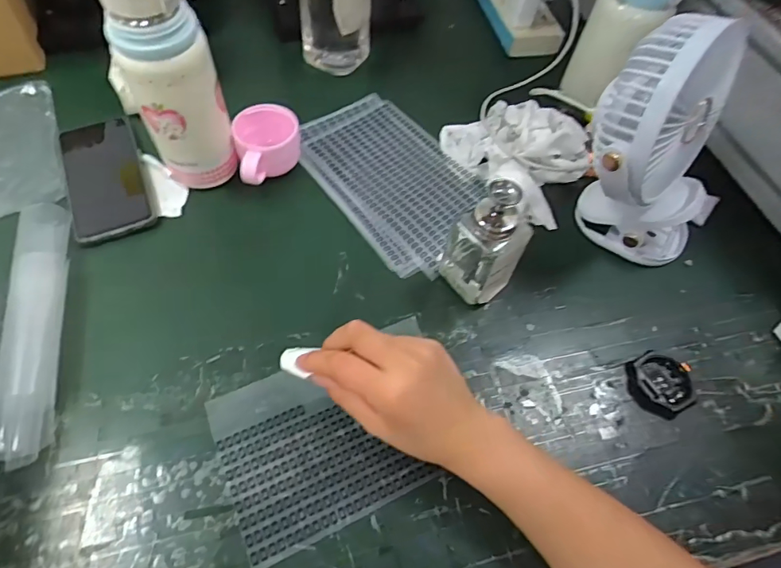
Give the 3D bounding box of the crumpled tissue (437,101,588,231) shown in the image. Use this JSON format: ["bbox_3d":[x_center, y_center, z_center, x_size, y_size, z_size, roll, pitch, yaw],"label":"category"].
[{"bbox_3d":[0.147,-0.157,0.531,0.128,0.048,0.169,-38,67,-24],"label":"crumpled tissue"}]

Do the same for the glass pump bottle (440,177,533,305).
[{"bbox_3d":[0.085,-0.039,0.415,0.052,0.117,0.056,-30,64,-20],"label":"glass pump bottle"}]

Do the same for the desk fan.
[{"bbox_3d":[0.255,-0.123,0.430,0.166,0.197,0.119,-36,66,-23],"label":"desk fan"}]

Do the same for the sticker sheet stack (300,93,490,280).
[{"bbox_3d":[0.001,-0.119,0.524,0.148,0.009,0.234,-34,65,-22],"label":"sticker sheet stack"}]

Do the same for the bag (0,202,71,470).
[{"bbox_3d":[-0.298,0.031,0.402,0.042,0.030,0.231,-12,59,-10],"label":"bag"}]

